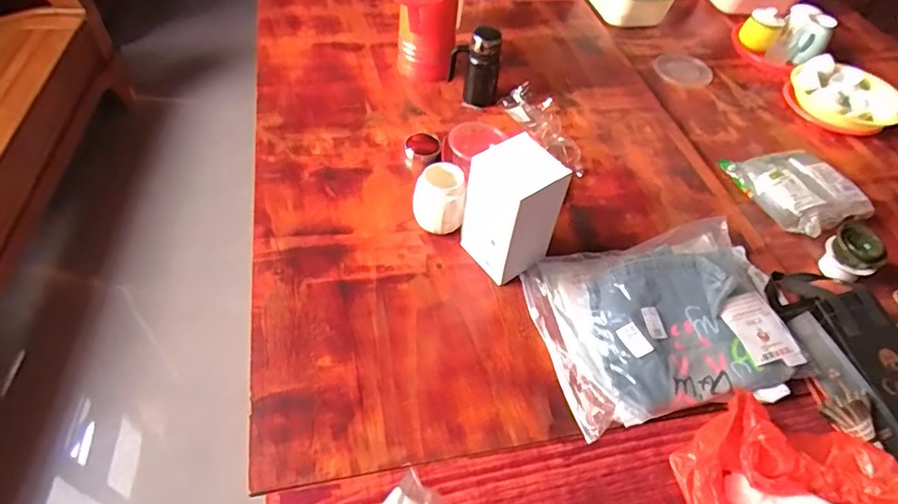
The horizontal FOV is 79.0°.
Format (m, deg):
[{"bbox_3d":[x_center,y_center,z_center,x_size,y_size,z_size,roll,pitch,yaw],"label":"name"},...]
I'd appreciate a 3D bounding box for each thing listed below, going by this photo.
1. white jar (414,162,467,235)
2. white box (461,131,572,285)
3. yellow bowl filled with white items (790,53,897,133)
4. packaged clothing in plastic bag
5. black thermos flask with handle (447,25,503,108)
[{"bbox_3d":[-0.018,-0.084,0.930,0.080,0.103,0.083,3,50,-4],"label":"white jar"},{"bbox_3d":[0.097,-0.071,0.847,0.103,0.209,0.120,-25,57,-25],"label":"white box"},{"bbox_3d":[0.940,-0.363,1.295,0.167,0.086,0.242,-24,56,-24],"label":"yellow bowl filled with white items"},{"bbox_3d":[0.351,0.094,0.847,0.423,0.070,0.294,-9,52,-14],"label":"packaged clothing in plastic bag"},{"bbox_3d":[0.056,-0.398,1.165,0.110,0.160,0.061,2,50,-5],"label":"black thermos flask with handle"}]

